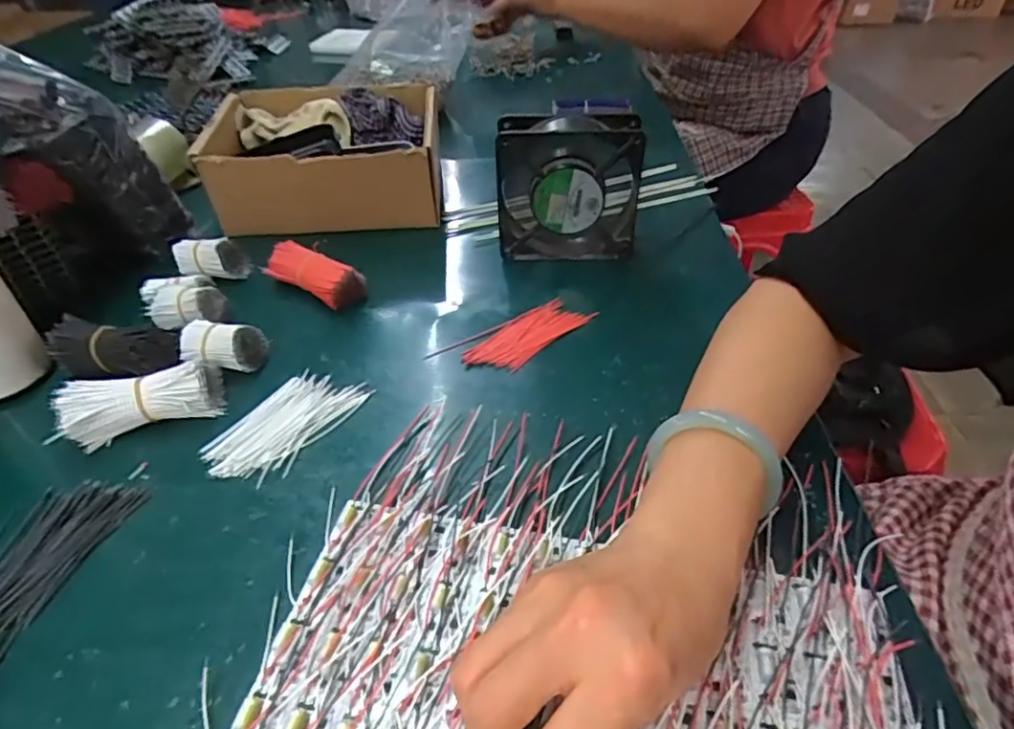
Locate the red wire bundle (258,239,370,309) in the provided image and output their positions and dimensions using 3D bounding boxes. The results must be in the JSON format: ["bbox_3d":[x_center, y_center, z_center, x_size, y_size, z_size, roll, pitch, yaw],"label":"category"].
[{"bbox_3d":[-0.167,-0.078,0.506,0.096,0.032,0.030,24,47,25],"label":"red wire bundle"}]

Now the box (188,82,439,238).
[{"bbox_3d":[-0.186,-0.217,0.612,0.221,0.088,0.170,-3,42,-4],"label":"box"}]

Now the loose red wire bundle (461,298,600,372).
[{"bbox_3d":[0.017,-0.025,0.462,0.104,0.004,0.044,-32,50,-31],"label":"loose red wire bundle"}]

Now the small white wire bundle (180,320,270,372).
[{"bbox_3d":[-0.211,-0.012,0.432,0.055,0.029,0.032,1,41,2],"label":"small white wire bundle"}]

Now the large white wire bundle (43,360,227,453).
[{"bbox_3d":[-0.247,0.024,0.395,0.095,0.035,0.036,-16,44,-17],"label":"large white wire bundle"}]

